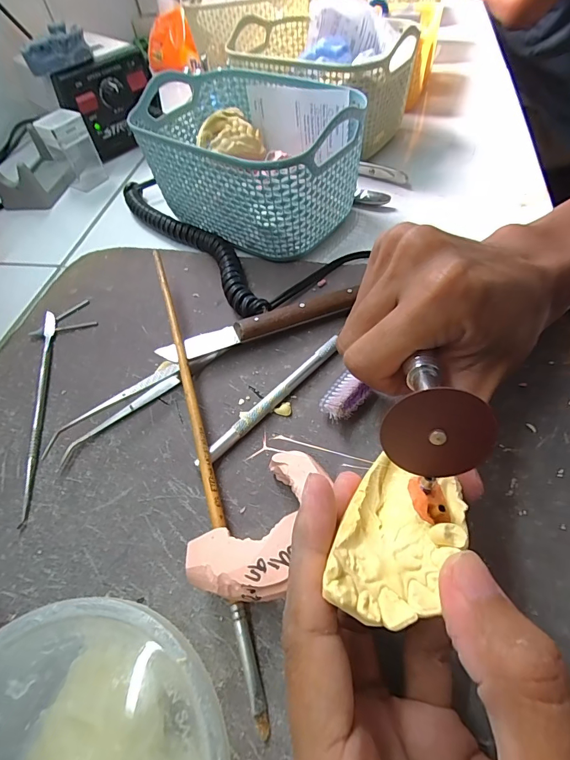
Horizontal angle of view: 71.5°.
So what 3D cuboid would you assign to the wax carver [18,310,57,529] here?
[{"bbox_3d":[-0.153,0.012,0.249,0.008,0.005,0.157,-15,54,-4],"label":"wax carver"}]

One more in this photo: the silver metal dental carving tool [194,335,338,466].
[{"bbox_3d":[-0.006,0.012,0.230,0.007,0.009,0.110,37,66,28],"label":"silver metal dental carving tool"}]

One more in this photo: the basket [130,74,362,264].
[{"bbox_3d":[-0.028,-0.173,0.319,0.167,0.082,0.118,28,62,24],"label":"basket"}]

